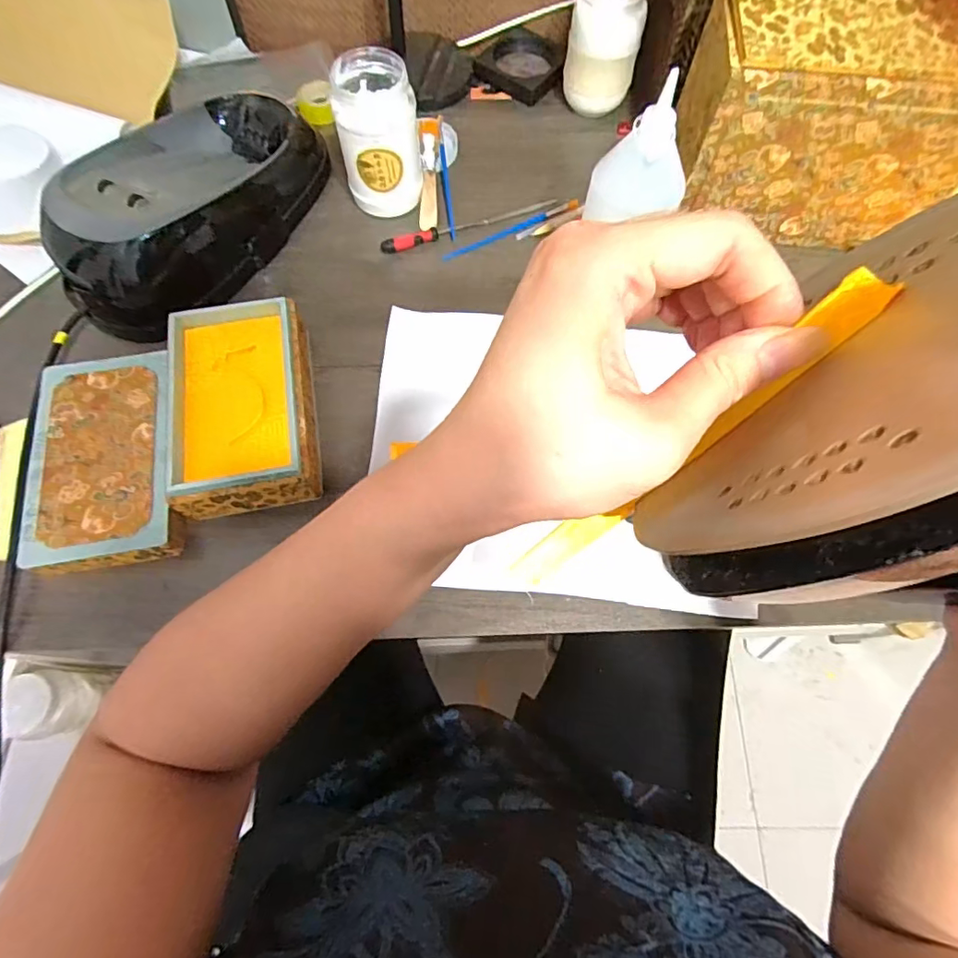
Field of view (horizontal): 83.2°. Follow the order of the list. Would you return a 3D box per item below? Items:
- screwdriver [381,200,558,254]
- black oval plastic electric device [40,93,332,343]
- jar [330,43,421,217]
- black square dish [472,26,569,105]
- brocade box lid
[{"bbox_3d":[-0.009,-0.270,0.566,0.193,0.013,0.014,-21,70,-9],"label":"screwdriver"},{"bbox_3d":[-0.278,-0.273,0.517,0.158,0.088,0.284,19,69,6],"label":"black oval plastic electric device"},{"bbox_3d":[-0.101,-0.339,0.536,0.079,0.118,0.088,-13,69,-6],"label":"jar"},{"bbox_3d":[0.052,-0.502,0.654,0.097,0.021,0.085,31,71,11],"label":"black square dish"},{"bbox_3d":[-0.308,-0.018,0.446,0.114,0.033,0.179,-13,69,-6],"label":"brocade box lid"}]

